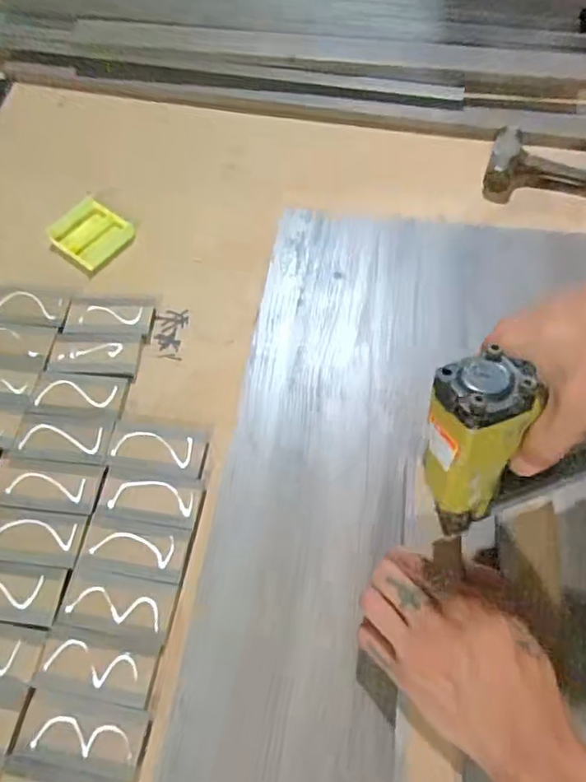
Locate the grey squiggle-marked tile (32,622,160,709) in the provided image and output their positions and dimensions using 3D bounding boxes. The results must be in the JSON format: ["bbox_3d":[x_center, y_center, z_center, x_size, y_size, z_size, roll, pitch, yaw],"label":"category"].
[{"bbox_3d":[-0.135,0.187,0.388,0.080,0.004,0.039,9,62,6],"label":"grey squiggle-marked tile"}]

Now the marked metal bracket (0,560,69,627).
[{"bbox_3d":[-0.209,0.145,0.415,0.080,0.004,0.041,6,62,4],"label":"marked metal bracket"}]

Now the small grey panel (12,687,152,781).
[{"bbox_3d":[-0.138,0.222,0.368,0.081,0.004,0.040,10,62,6],"label":"small grey panel"}]

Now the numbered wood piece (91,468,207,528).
[{"bbox_3d":[-0.112,0.083,0.444,0.081,0.004,0.038,8,62,6],"label":"numbered wood piece"}]

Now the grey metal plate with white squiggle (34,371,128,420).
[{"bbox_3d":[-0.184,0.002,0.492,0.077,0.004,0.040,5,62,4],"label":"grey metal plate with white squiggle"}]

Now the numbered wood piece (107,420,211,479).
[{"bbox_3d":[-0.111,0.048,0.465,0.078,0.005,0.044,7,62,5],"label":"numbered wood piece"}]

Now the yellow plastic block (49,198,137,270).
[{"bbox_3d":[-0.210,-0.163,0.592,0.075,0.015,0.064,34,67,18],"label":"yellow plastic block"}]

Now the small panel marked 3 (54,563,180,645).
[{"bbox_3d":[-0.126,0.151,0.407,0.080,0.004,0.043,9,62,6],"label":"small panel marked 3"}]

